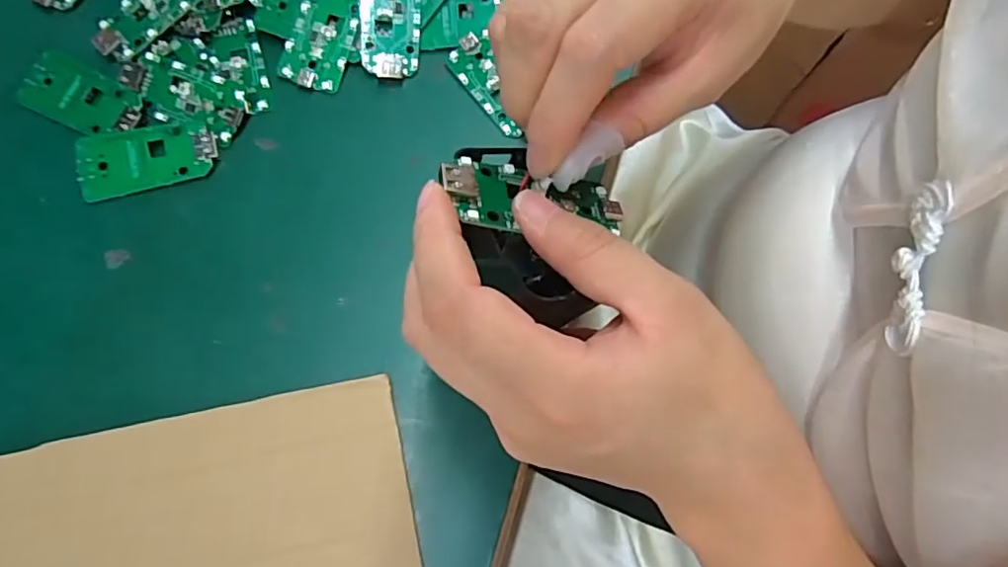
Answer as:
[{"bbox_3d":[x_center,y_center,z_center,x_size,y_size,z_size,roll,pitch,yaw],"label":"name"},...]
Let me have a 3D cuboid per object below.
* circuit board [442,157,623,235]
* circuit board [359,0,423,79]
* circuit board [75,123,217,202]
[{"bbox_3d":[0.010,-0.029,0.196,0.063,0.009,0.028,2,70,-23],"label":"circuit board"},{"bbox_3d":[-0.059,-0.139,0.305,0.031,0.008,0.062,1,89,0],"label":"circuit board"},{"bbox_3d":[-0.172,-0.061,0.280,0.062,0.007,0.031,-16,73,-6],"label":"circuit board"}]

